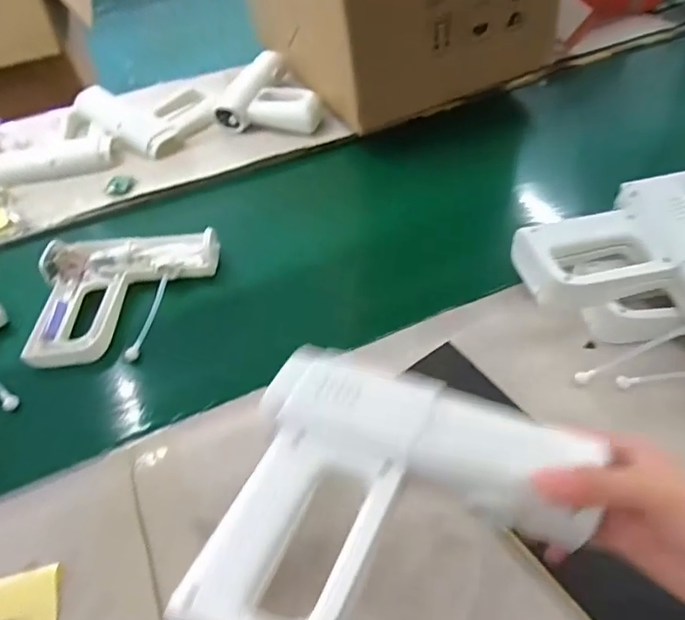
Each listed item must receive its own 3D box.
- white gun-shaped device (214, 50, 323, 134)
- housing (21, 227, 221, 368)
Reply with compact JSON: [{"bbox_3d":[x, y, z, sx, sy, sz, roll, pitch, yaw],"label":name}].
[{"bbox_3d":[-0.123,-0.388,0.913,0.184,0.042,0.209,0,50,5],"label":"white gun-shaped device"},{"bbox_3d":[-0.263,-0.034,0.638,0.213,0.037,0.189,-9,52,-2],"label":"housing"}]

